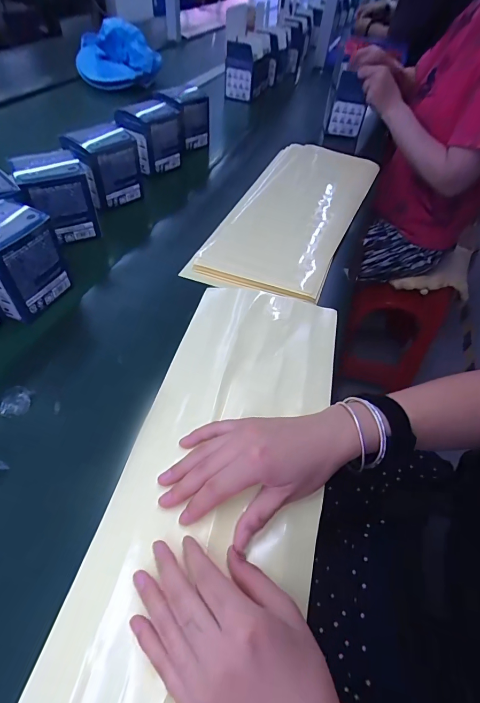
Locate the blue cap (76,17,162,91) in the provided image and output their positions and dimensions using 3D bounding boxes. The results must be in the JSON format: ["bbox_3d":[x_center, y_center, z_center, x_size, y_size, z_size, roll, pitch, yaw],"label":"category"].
[{"bbox_3d":[-0.336,-0.791,0.938,0.157,0.111,0.231,-33,61,-28],"label":"blue cap"}]

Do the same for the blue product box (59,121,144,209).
[{"bbox_3d":[-0.211,-0.290,0.547,0.088,0.095,0.071,-35,62,-28],"label":"blue product box"}]

